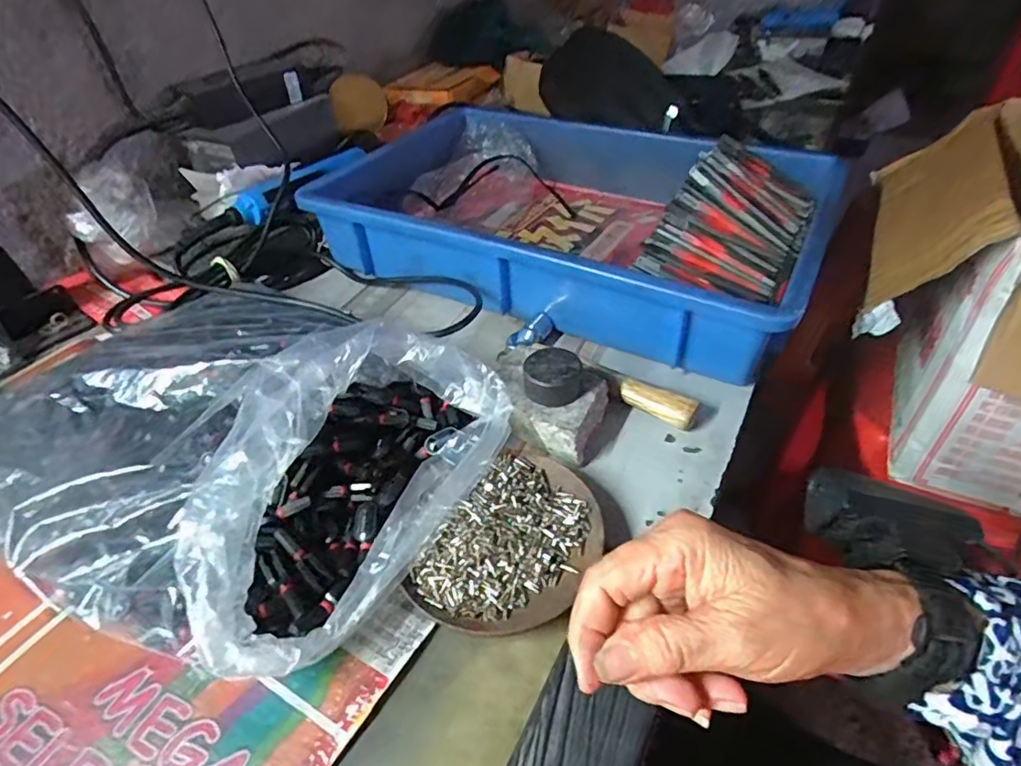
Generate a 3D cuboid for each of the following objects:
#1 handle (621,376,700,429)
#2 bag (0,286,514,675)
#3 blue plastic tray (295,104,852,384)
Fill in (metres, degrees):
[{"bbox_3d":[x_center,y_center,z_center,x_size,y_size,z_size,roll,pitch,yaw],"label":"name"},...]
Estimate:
[{"bbox_3d":[0.101,0.014,0.397,0.052,0.018,0.020,19,46,24],"label":"handle"},{"bbox_3d":[-0.174,0.030,0.355,0.293,0.074,0.235,20,47,25],"label":"bag"},{"bbox_3d":[0.057,-0.166,0.558,0.442,0.085,0.312,18,46,23],"label":"blue plastic tray"}]

